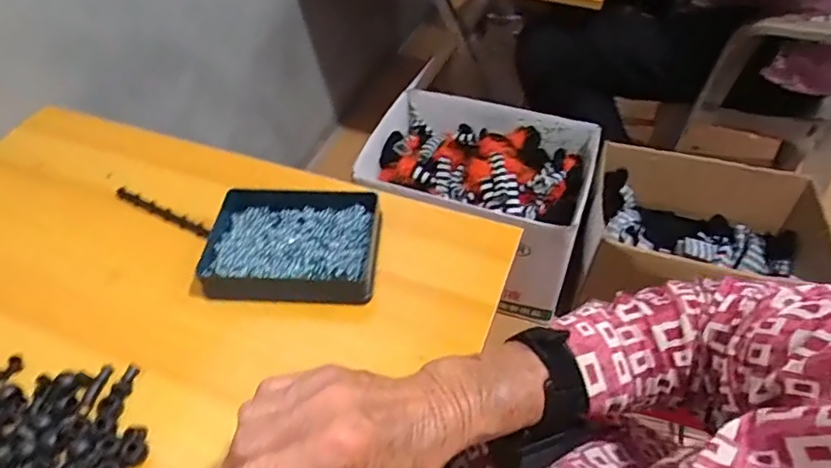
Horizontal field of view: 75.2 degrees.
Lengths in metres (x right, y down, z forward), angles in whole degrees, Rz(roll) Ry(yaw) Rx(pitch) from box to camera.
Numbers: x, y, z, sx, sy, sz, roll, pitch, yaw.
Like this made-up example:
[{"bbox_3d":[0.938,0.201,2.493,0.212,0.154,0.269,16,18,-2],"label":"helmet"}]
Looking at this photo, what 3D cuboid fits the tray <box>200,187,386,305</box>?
[{"bbox_3d":[-0.111,0.009,0.493,0.152,0.030,0.120,3,48,2],"label":"tray"}]

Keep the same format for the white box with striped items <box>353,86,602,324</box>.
[{"bbox_3d":[0.109,-0.070,1.038,0.399,0.242,0.282,15,50,12],"label":"white box with striped items"}]

